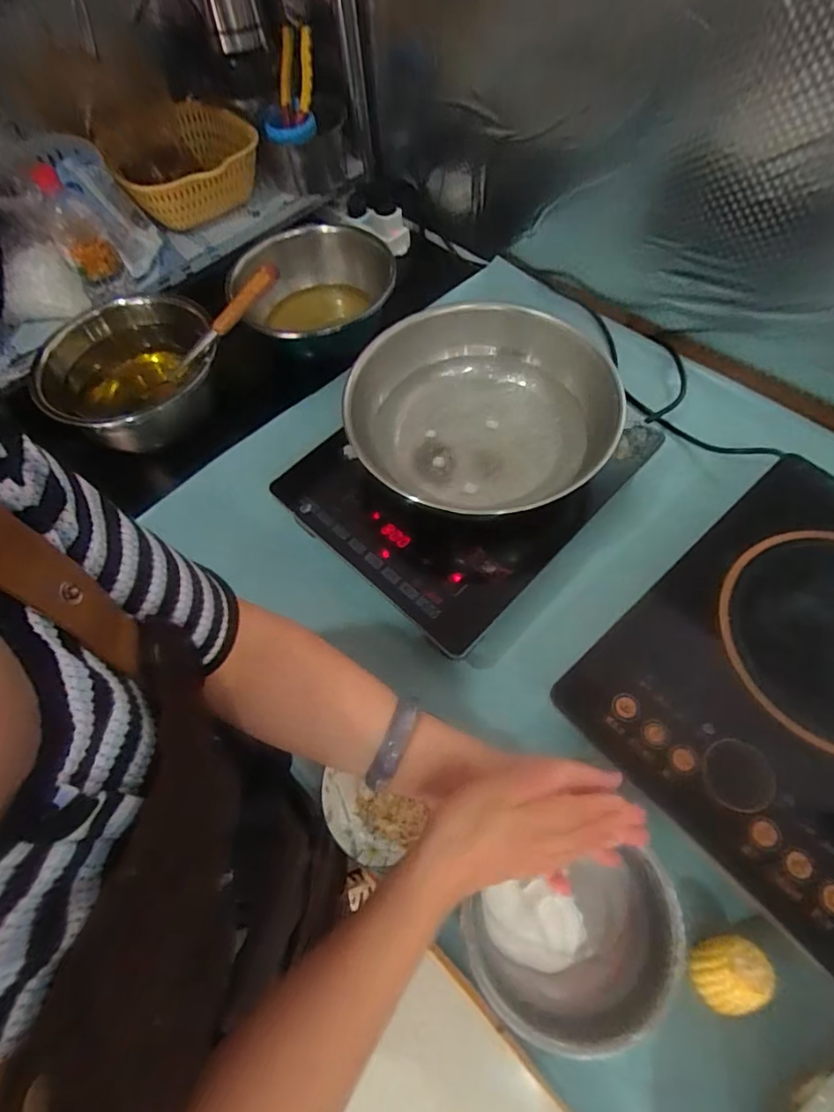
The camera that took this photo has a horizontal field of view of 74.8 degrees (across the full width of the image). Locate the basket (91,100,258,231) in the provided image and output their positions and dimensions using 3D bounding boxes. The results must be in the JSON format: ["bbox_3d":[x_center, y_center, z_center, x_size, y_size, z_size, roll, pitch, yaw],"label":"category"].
[{"bbox_3d":[-0.378,-0.640,0.896,0.226,0.098,0.241,-2,62,3],"label":"basket"}]

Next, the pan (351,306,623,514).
[{"bbox_3d":[0.074,-0.173,0.642,0.303,0.074,0.292,-2,62,3],"label":"pan"}]

